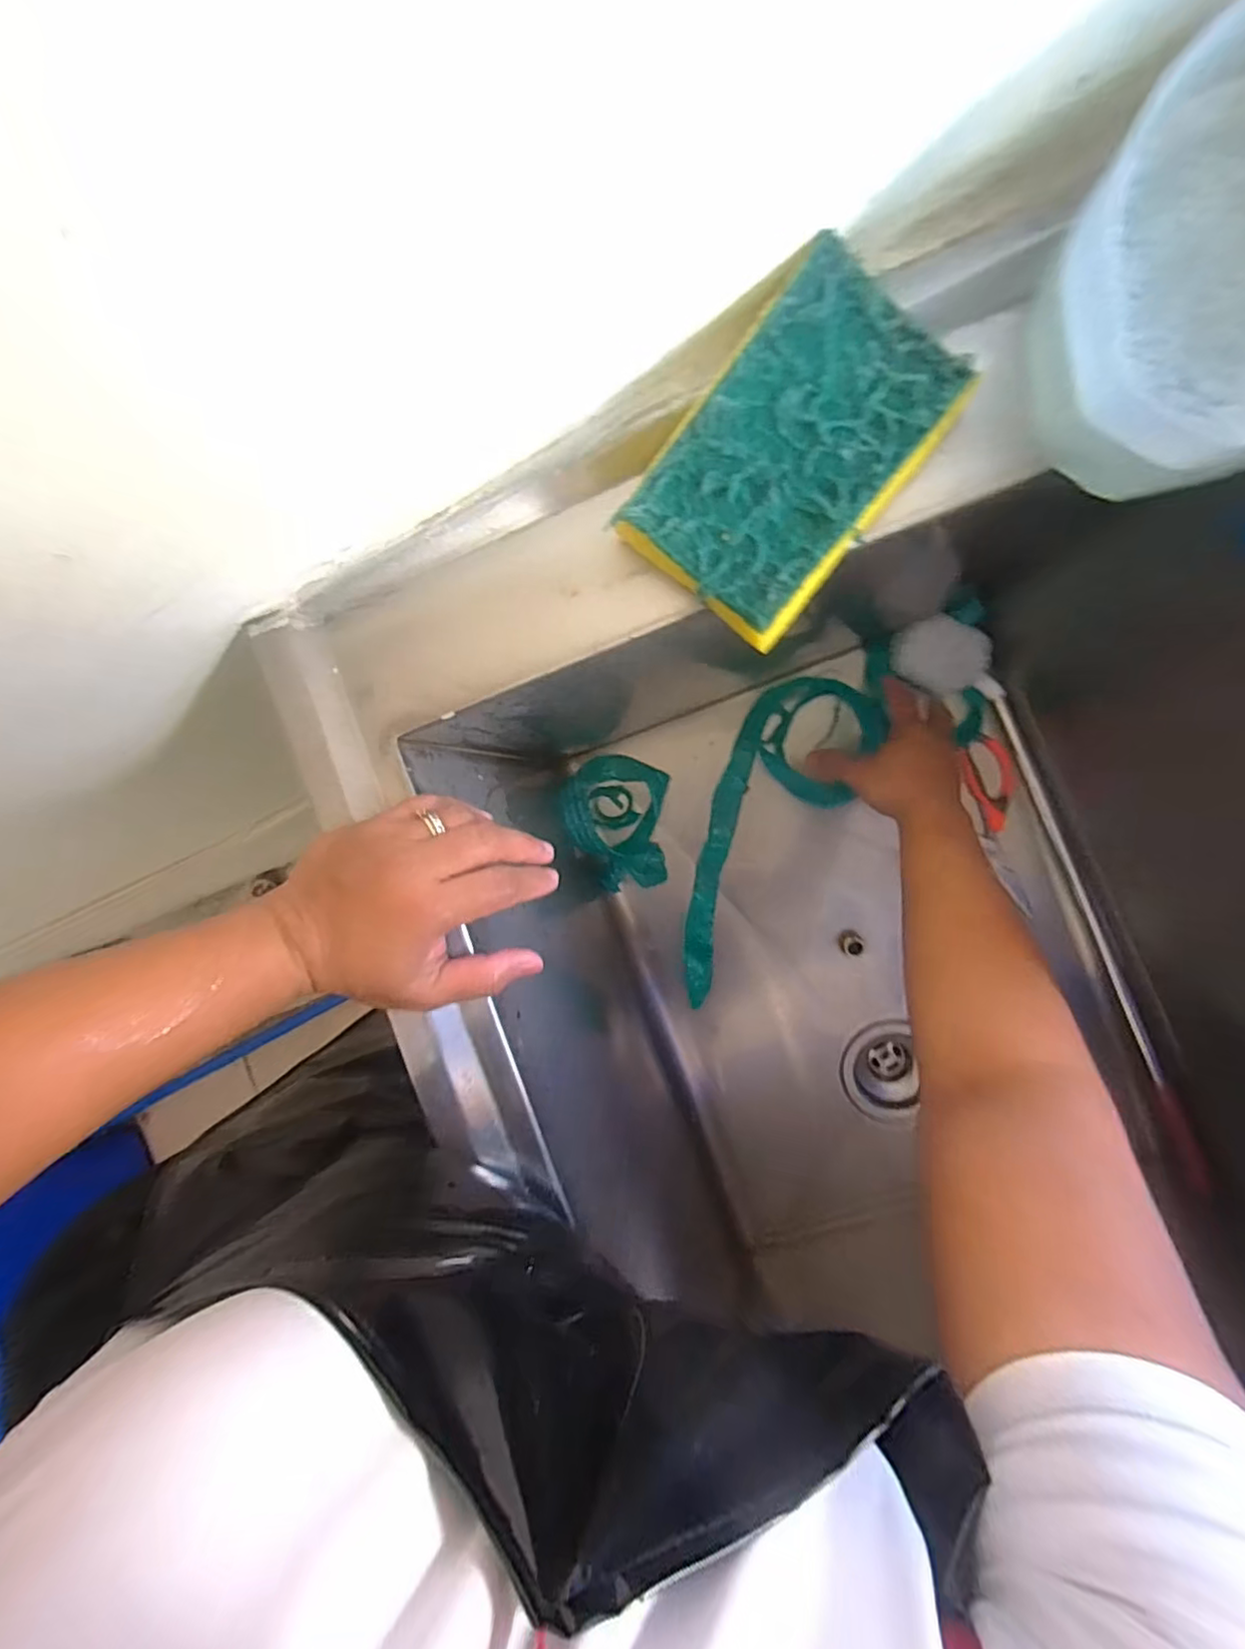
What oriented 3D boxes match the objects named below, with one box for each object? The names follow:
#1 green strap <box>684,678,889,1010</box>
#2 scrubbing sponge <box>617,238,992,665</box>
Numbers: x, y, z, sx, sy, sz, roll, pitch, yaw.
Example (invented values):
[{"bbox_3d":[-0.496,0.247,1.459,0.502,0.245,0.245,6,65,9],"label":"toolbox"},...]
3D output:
[{"bbox_3d":[0.147,0.015,0.685,0.131,0.038,0.368,25,97,6],"label":"green strap"},{"bbox_3d":[0.076,-0.163,0.286,0.092,0.033,0.139,40,99,4],"label":"scrubbing sponge"}]

